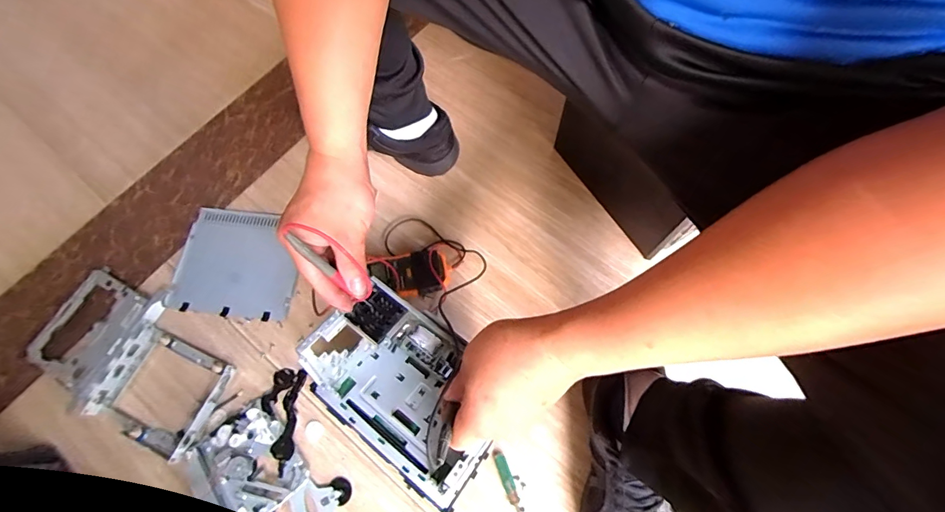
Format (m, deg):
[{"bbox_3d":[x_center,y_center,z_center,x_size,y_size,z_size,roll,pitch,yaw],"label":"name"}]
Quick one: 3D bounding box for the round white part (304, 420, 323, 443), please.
[{"bbox_3d":[-0.204,0.225,0.550,0.022,0.004,0.025,0,69,1],"label":"round white part"}]

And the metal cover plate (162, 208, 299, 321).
[{"bbox_3d":[-0.345,0.007,0.635,0.178,0.008,0.160,6,69,3],"label":"metal cover plate"}]

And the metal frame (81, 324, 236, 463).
[{"bbox_3d":[-0.403,0.176,0.558,0.147,0.022,0.125,23,71,10],"label":"metal frame"}]

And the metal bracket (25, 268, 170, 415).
[{"bbox_3d":[-0.518,0.104,0.588,0.146,0.025,0.159,25,71,10],"label":"metal bracket"}]

